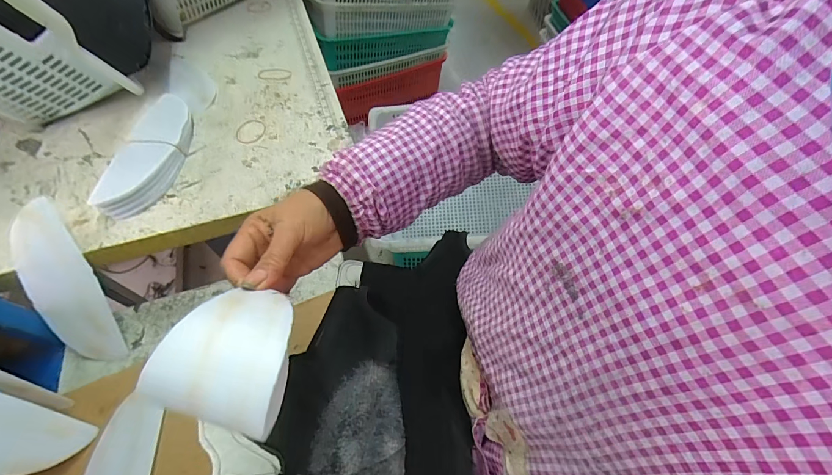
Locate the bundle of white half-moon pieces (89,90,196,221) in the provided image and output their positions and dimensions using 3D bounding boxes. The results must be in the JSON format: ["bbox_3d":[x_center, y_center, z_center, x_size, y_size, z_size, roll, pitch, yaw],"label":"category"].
[{"bbox_3d":[-0.383,-0.130,0.522,0.073,0.032,0.229,3,58,1],"label":"bundle of white half-moon pieces"}]

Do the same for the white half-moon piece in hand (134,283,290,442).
[{"bbox_3d":[-0.113,0.072,0.226,0.074,0.029,0.079,26,59,-9],"label":"white half-moon piece in hand"}]

